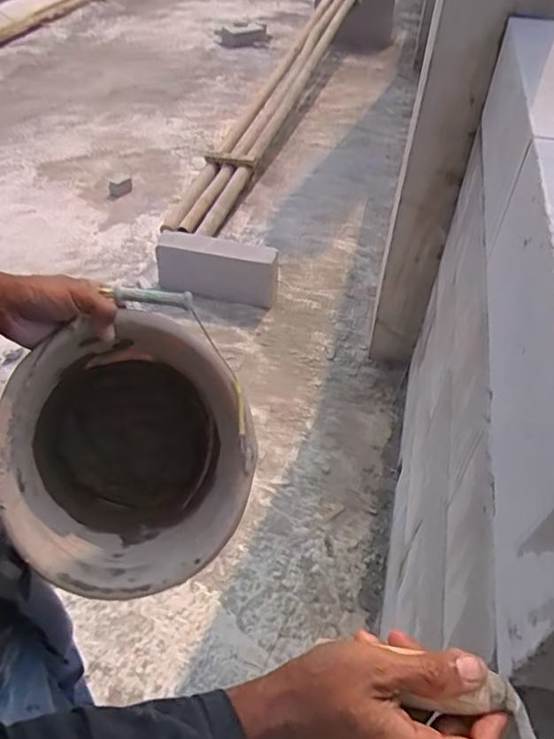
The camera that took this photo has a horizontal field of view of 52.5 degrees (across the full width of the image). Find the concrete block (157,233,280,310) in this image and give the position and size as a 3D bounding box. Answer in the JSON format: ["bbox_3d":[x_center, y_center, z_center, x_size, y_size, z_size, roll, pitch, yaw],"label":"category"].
[{"bbox_3d":[-0.209,-0.349,1.953,0.417,0.214,0.089,12,46,9],"label":"concrete block"}]

